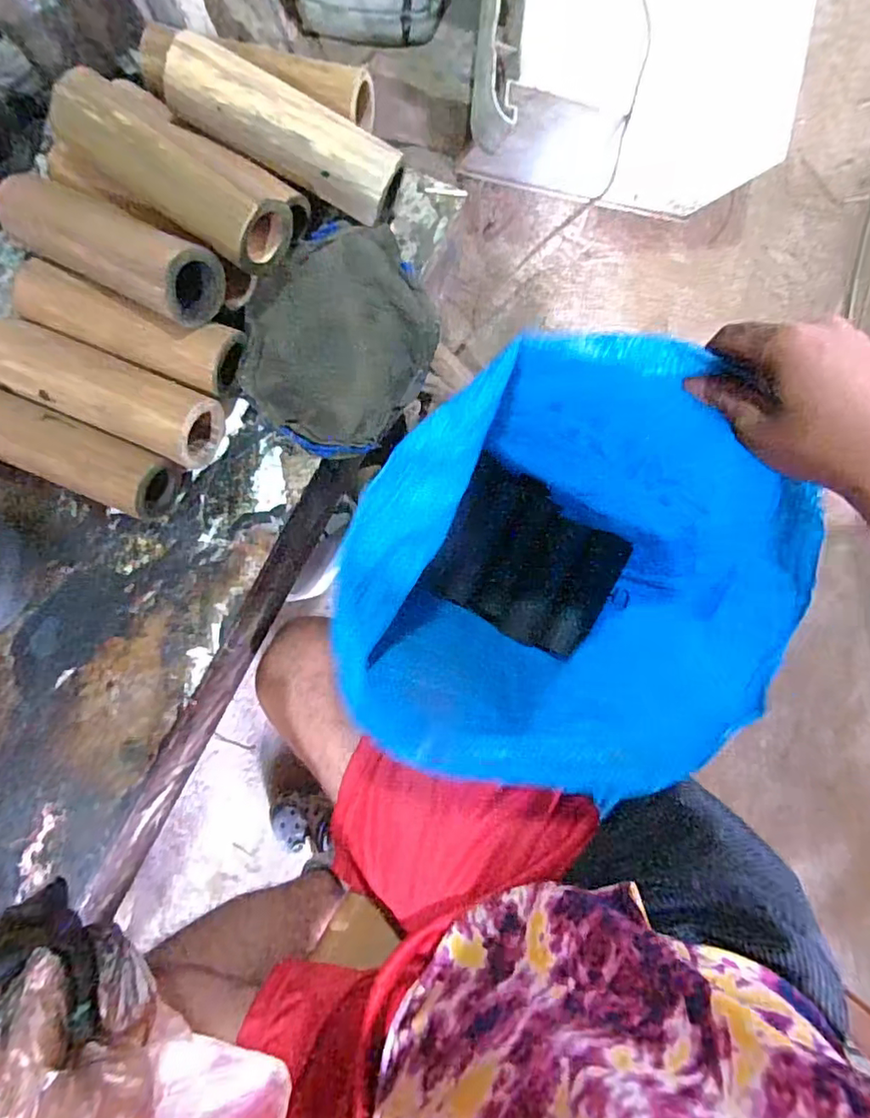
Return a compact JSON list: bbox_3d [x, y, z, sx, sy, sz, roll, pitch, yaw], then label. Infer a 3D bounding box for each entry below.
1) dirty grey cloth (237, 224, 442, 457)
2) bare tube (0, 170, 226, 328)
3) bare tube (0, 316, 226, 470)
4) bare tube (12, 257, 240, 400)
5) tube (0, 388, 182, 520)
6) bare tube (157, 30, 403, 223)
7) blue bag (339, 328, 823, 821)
[{"bbox_3d":[-0.080,-0.175,0.462,0.135,0.059,0.164,33,86,9],"label":"dirty grey cloth"},{"bbox_3d":[-0.239,-0.224,0.412,0.174,0.058,0.055,26,85,9],"label":"bare tube"},{"bbox_3d":[-0.257,-0.127,0.443,0.182,0.053,0.058,21,85,8],"label":"bare tube"},{"bbox_3d":[-0.235,-0.175,0.441,0.175,0.046,0.054,21,85,8],"label":"bare tube"},{"bbox_3d":[-0.288,-0.084,0.435,0.178,0.038,0.049,23,85,-4],"label":"tube"},{"bbox_3d":[-0.113,-0.314,0.434,0.176,0.052,0.053,26,85,-8],"label":"bare tube"},{"bbox_3d":[0.108,0.029,0.545,0.275,0.409,0.297,36,87,9],"label":"blue bag"}]

